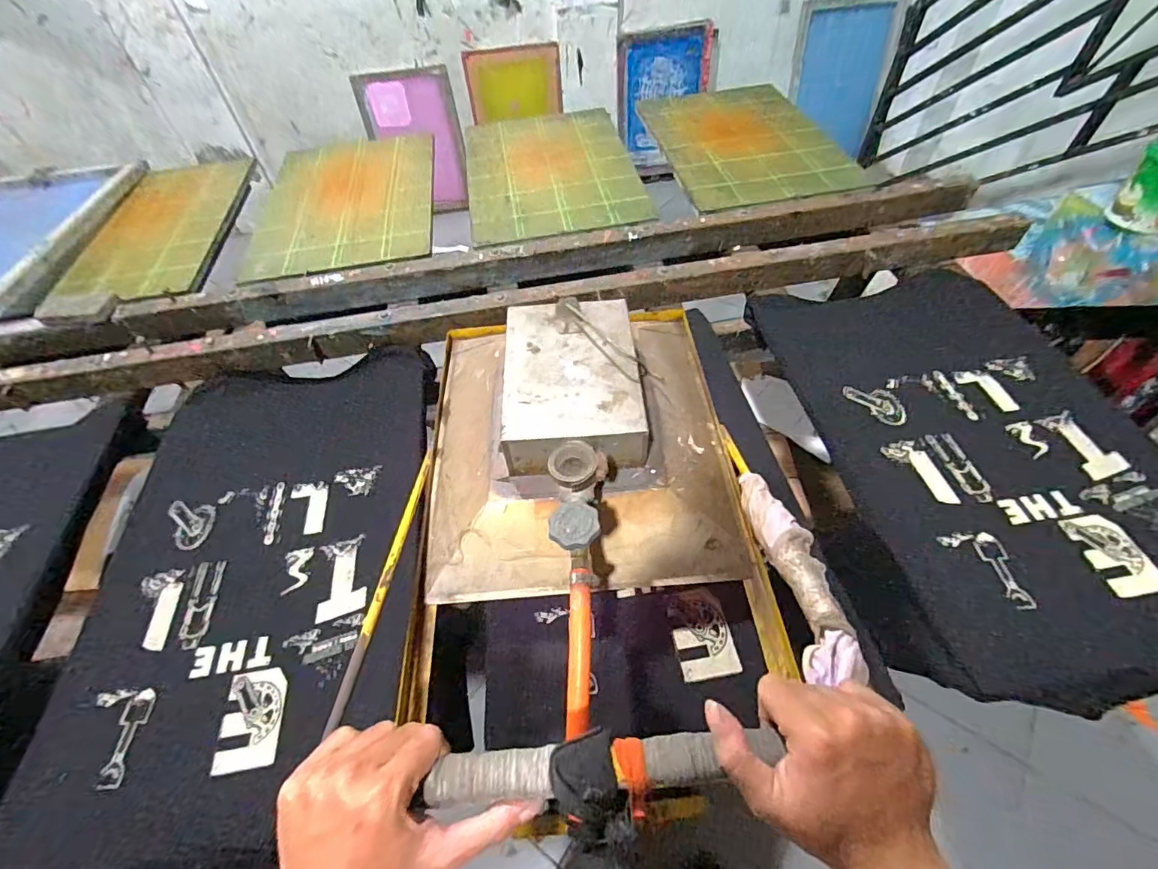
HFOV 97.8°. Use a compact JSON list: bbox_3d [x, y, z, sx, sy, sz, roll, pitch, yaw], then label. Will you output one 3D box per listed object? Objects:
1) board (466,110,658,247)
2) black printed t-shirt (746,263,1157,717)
[{"bbox_3d":[-0.074,-0.664,1.251,0.395,0.015,0.611,-9,53,-2],"label":"board"},{"bbox_3d":[0.549,0.003,0.711,0.445,0.053,0.666,-6,53,0],"label":"black printed t-shirt"}]

